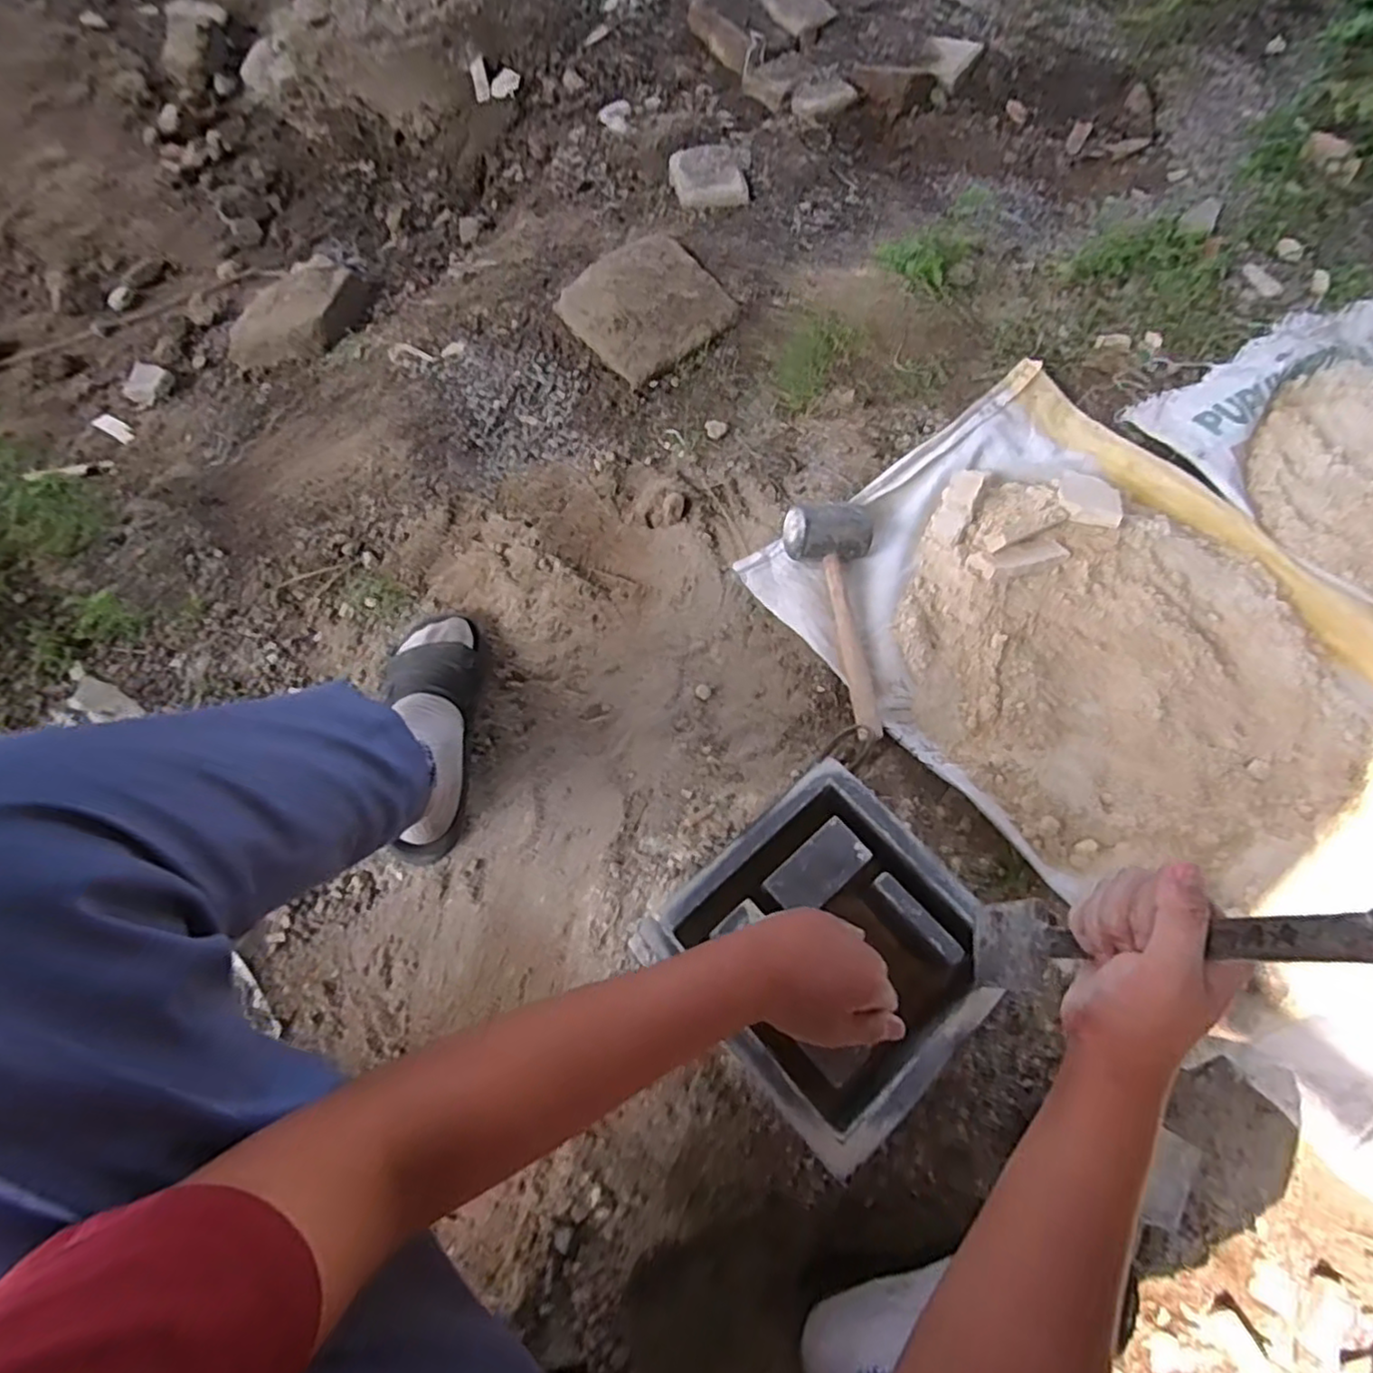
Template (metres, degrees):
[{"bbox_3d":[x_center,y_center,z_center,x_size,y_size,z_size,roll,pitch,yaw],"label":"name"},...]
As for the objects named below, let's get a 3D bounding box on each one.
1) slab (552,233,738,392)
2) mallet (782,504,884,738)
[{"bbox_3d":[-0.059,-0.546,0.972,0.206,0.054,0.203,-38,73,-11],"label":"slab"},{"bbox_3d":[0.169,-0.080,0.785,0.104,0.075,0.274,1,69,2],"label":"mallet"}]

